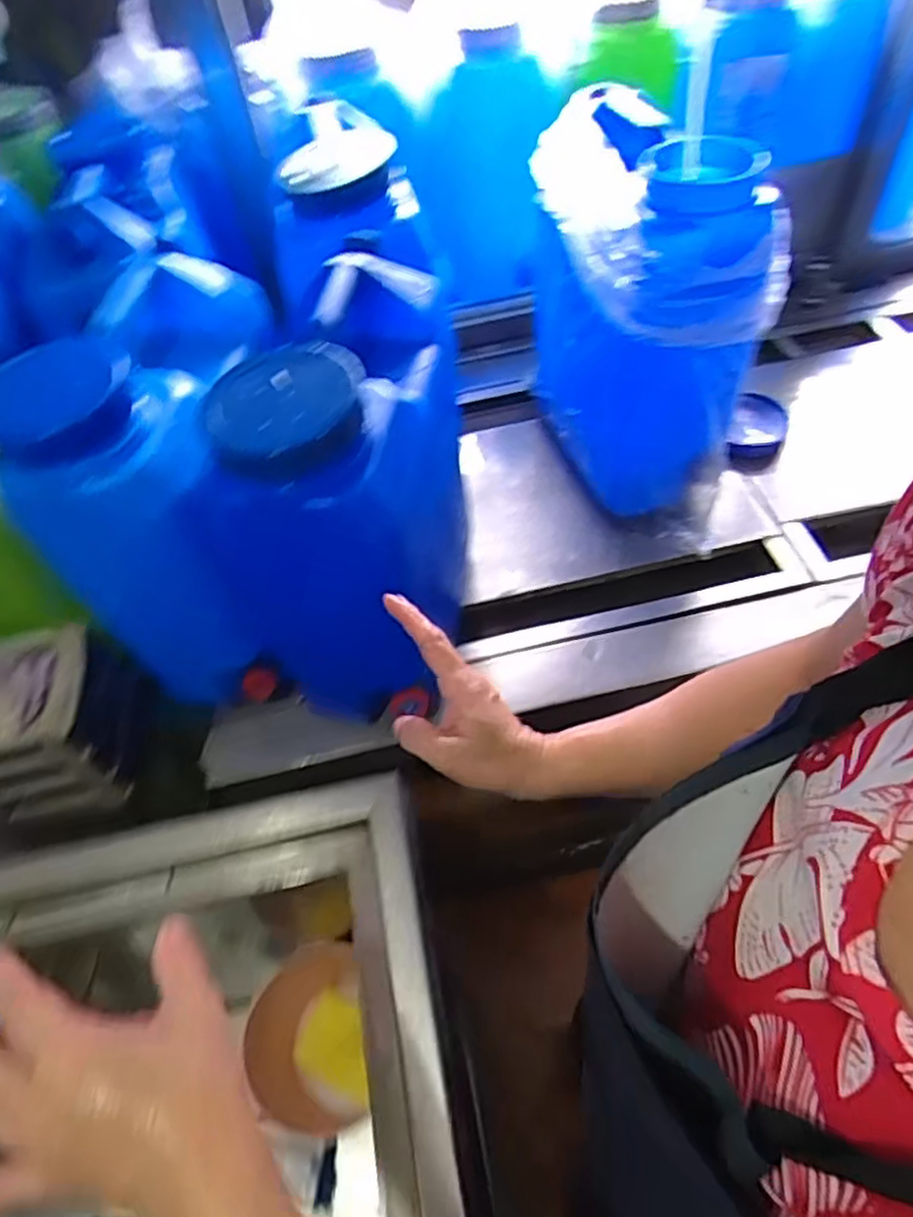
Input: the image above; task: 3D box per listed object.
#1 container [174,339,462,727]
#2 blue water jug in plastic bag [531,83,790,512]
[{"bbox_3d":[-0.103,-0.075,0.713,0.174,0.429,0.245,11,56,13],"label":"container"},{"bbox_3d":[0.221,-0.354,0.892,0.186,0.419,0.317,-18,54,-8],"label":"blue water jug in plastic bag"}]

